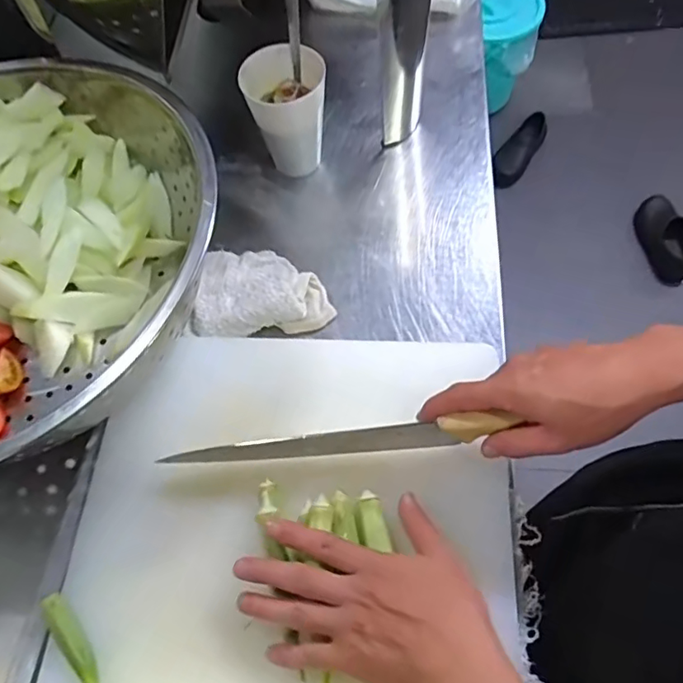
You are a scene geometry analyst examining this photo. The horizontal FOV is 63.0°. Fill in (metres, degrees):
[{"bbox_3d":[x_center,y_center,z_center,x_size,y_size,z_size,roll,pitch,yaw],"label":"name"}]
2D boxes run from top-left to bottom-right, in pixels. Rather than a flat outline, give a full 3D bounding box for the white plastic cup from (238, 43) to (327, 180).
[{"bbox_3d":[-0.060,-0.246,0.610,0.082,0.115,0.082,-1,63,2],"label":"white plastic cup"}]

